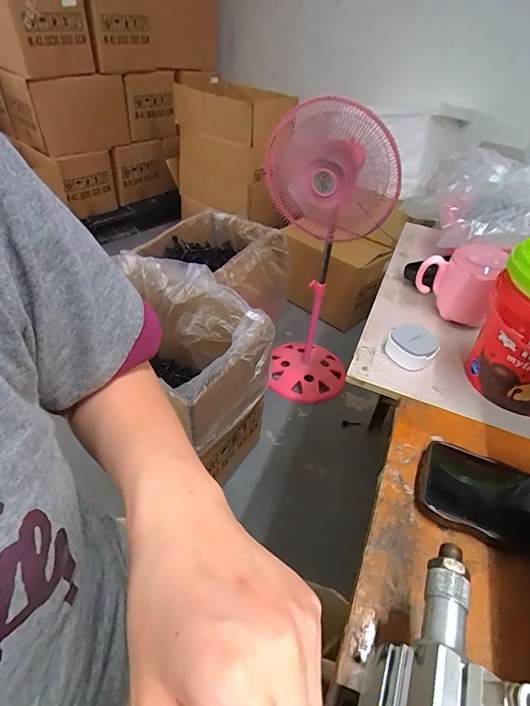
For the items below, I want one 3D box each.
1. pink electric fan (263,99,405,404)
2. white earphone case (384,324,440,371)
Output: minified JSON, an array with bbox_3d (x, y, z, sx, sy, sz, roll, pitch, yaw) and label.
[{"bbox_3d":[0.149,-0.253,1.217,0.324,0.853,0.297,2,42,-5],"label":"pink electric fan"},{"bbox_3d":[0.177,-0.011,0.491,0.055,0.031,0.055,17,43,12],"label":"white earphone case"}]

